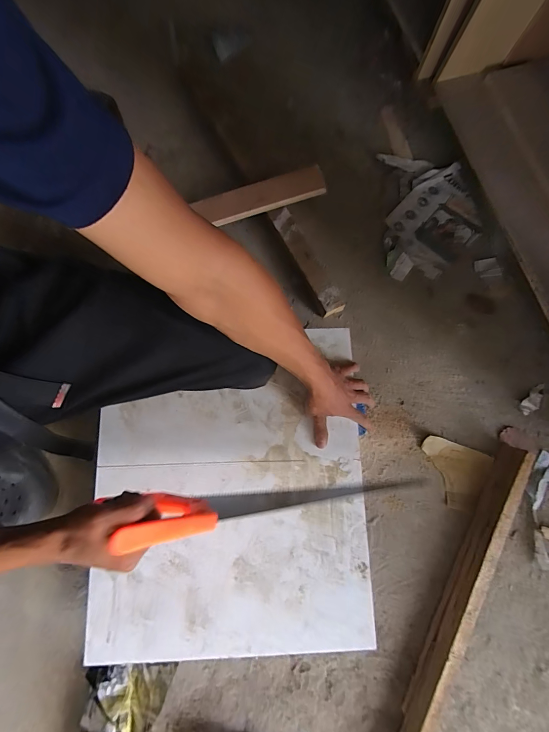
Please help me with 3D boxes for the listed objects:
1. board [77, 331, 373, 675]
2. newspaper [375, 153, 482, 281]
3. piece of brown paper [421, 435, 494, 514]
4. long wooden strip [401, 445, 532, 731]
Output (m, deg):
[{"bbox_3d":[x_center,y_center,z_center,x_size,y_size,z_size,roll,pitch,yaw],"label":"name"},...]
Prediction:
[{"bbox_3d":[-0.070,0.190,0.508,0.416,0.013,0.470,-2,79,-2],"label":"board"},{"bbox_3d":[0.343,-0.332,0.703,0.202,0.028,0.285,0,79,-1],"label":"newspaper"},{"bbox_3d":[0.335,0.203,0.601,0.123,0.011,0.112,21,80,2],"label":"piece of brown paper"},{"bbox_3d":[0.262,0.496,0.520,0.044,0.048,0.791,28,80,4],"label":"long wooden strip"}]

